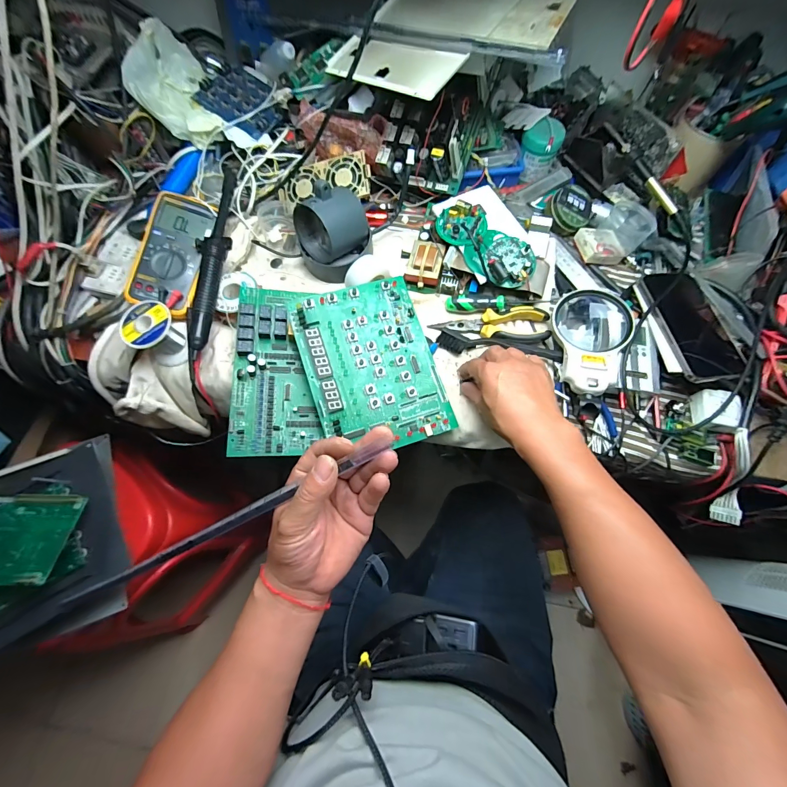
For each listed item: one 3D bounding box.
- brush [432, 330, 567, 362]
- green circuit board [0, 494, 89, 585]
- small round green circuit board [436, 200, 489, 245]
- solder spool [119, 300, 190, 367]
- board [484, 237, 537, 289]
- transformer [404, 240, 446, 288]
[{"bbox_3d":[0.142,-0.061,0.484,0.162,0.018,0.028,9,70,4],"label":"brush"},{"bbox_3d":[-0.569,0.204,0.511,0.204,0.020,0.120,3,55,-6],"label":"green circuit board"},{"bbox_3d":[0.100,-0.243,0.514,0.071,0.027,0.065,0,70,0],"label":"small round green circuit board"},{"bbox_3d":[-0.315,-0.078,0.481,0.059,0.068,0.061,0,70,0],"label":"solder spool"},{"bbox_3d":[0.161,-0.182,0.497,0.068,0.020,0.069,0,70,0],"label":"board"},{"bbox_3d":[0.047,-0.190,0.525,0.048,0.032,0.055,14,71,5],"label":"transformer"}]

